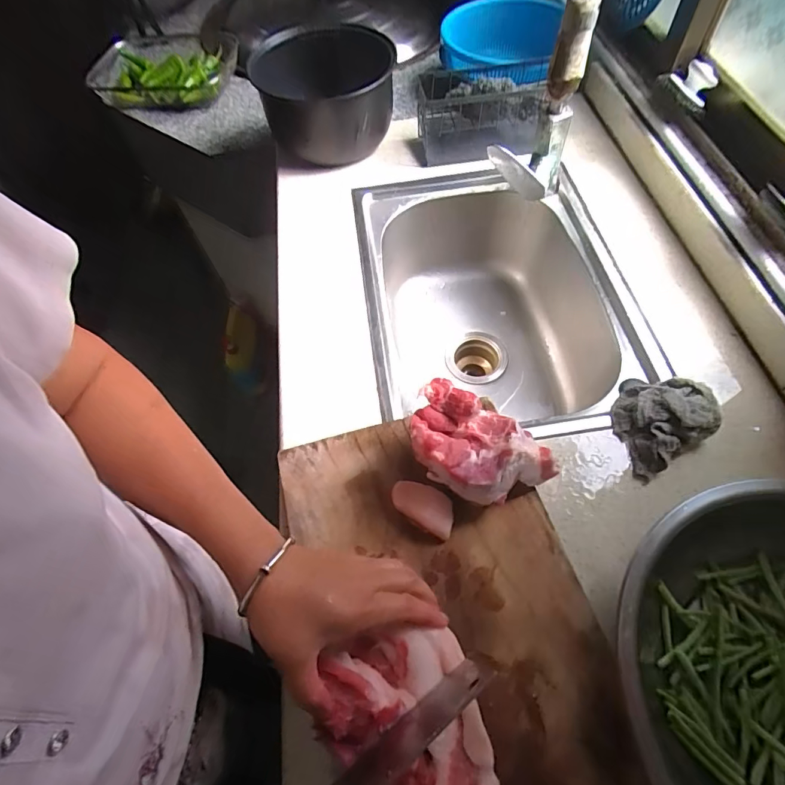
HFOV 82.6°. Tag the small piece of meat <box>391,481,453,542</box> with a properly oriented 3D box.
[{"bbox_3d":[0.030,0.108,0.422,0.063,0.024,0.034,28,65,19],"label":"small piece of meat"}]

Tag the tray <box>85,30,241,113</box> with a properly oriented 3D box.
[{"bbox_3d":[-0.471,-0.692,0.955,0.277,0.065,0.257,6,60,8],"label":"tray"}]

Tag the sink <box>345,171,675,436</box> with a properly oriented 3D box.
[{"bbox_3d":[0.145,-0.100,0.707,0.347,0.222,0.462,-9,60,0],"label":"sink"}]

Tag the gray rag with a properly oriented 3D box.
[{"bbox_3d":[0.283,0.025,0.484,0.111,0.042,0.094,-33,63,-13],"label":"gray rag"}]

